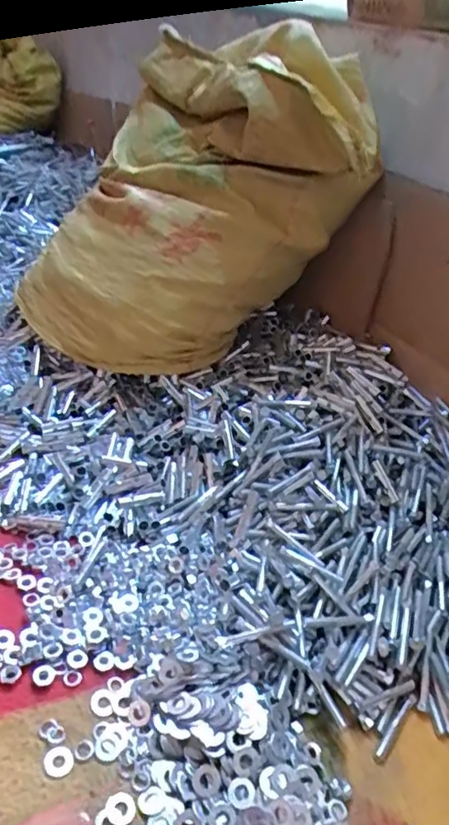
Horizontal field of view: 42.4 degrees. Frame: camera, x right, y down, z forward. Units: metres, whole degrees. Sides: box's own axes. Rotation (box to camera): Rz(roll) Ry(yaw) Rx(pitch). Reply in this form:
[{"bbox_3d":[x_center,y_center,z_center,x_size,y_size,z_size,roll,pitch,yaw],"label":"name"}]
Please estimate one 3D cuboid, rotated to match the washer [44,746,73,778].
[{"bbox_3d":[-0.102,0.215,0.357,0.017,0.004,0.017,-11,40,-29],"label":"washer"}]

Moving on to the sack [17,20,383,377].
[{"bbox_3d":[-0.059,-0.237,0.667,0.327,0.315,0.317,-2,36,-19],"label":"sack"}]

